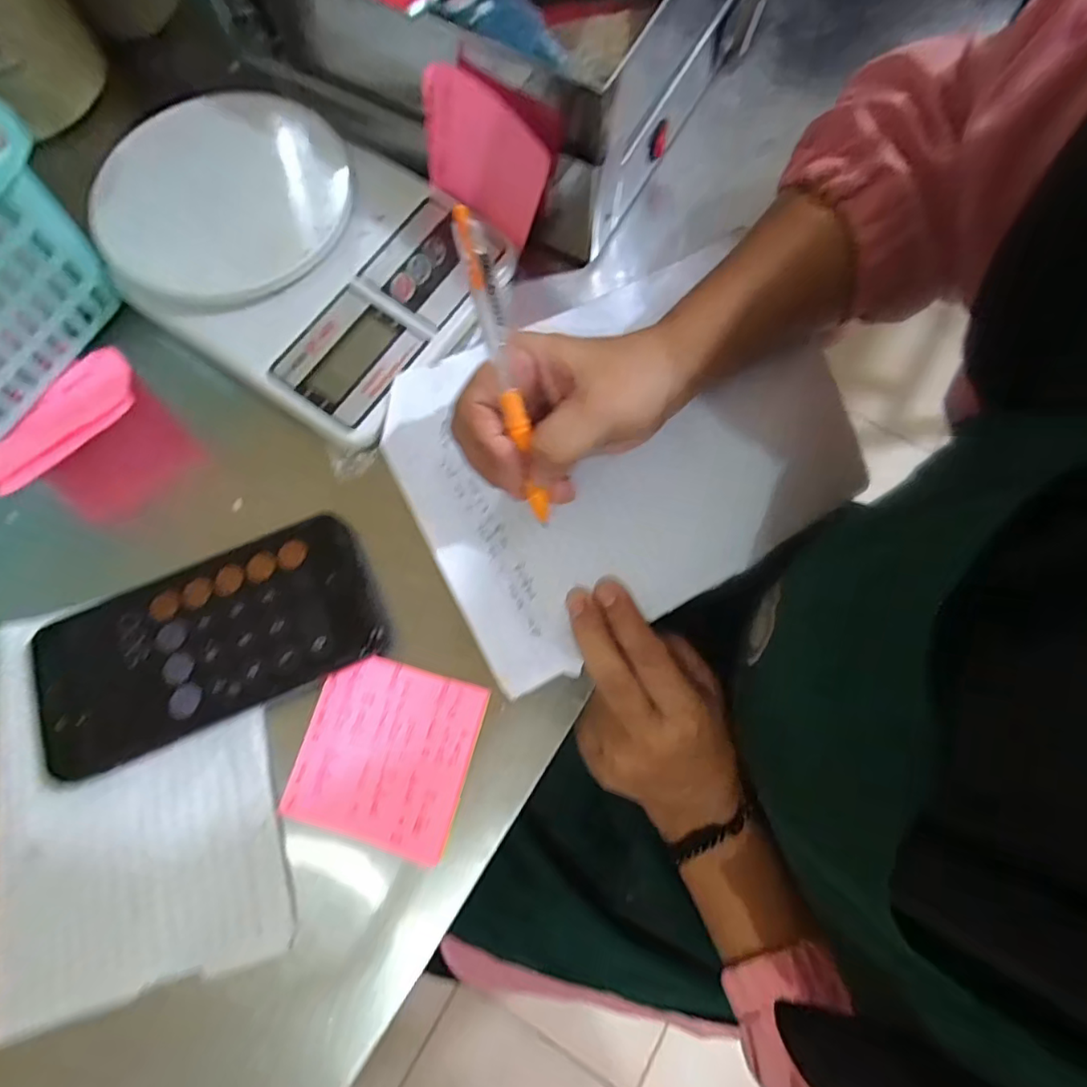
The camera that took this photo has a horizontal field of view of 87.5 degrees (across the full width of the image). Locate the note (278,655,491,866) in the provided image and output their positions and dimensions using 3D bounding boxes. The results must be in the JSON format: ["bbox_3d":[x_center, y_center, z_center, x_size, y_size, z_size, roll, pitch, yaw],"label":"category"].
[{"bbox_3d":[-0.073,0.094,0.260,0.078,0.009,0.075,15,75,5],"label":"note"}]

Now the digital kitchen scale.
[{"bbox_3d":[-0.137,-0.162,0.311,0.203,0.031,0.149,32,77,9],"label":"digital kitchen scale"}]

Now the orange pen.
[{"bbox_3d":[-0.015,-0.068,0.240,0.010,0.011,0.129,-17,117,-4],"label":"orange pen"}]

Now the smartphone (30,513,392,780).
[{"bbox_3d":[-0.161,0.046,0.274,0.160,0.009,0.077,-23,75,-6],"label":"smartphone"}]

